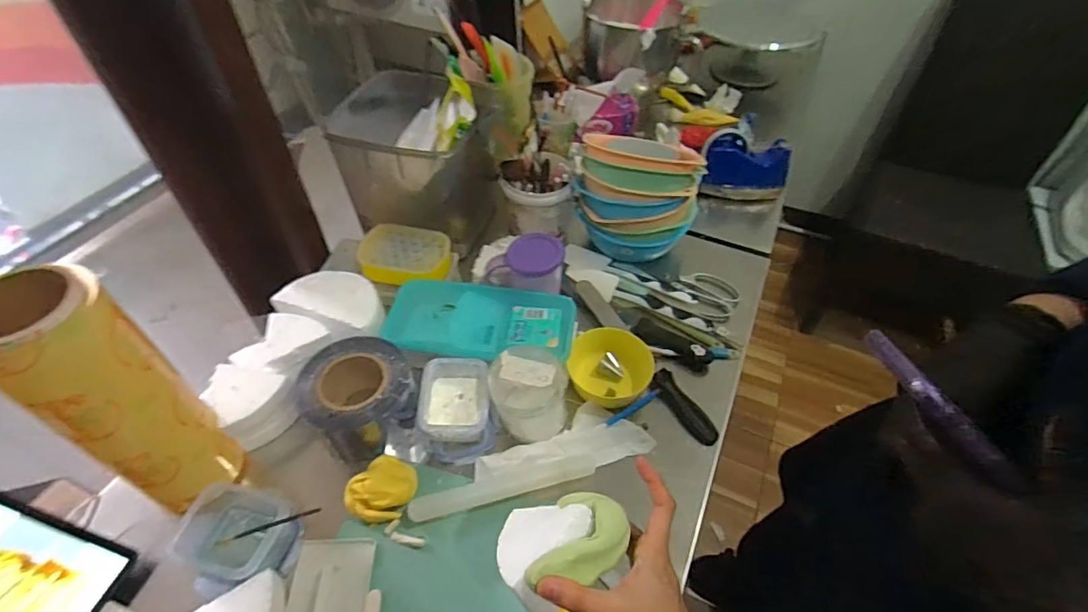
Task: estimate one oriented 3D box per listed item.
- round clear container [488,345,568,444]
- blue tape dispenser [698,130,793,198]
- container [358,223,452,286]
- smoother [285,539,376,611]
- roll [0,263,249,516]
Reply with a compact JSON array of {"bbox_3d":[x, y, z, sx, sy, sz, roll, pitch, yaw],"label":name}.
[{"bbox_3d":[-0.017,0.110,0.665,0.099,0.096,0.084,-3,49,-3],"label":"round clear container"},{"bbox_3d":[0.392,-0.273,1.031,0.158,0.098,0.078,2,48,2],"label":"blue tape dispenser"},{"bbox_3d":[-0.223,-0.082,0.841,0.140,0.032,0.104,5,49,4],"label":"container"},{"bbox_3d":[-0.231,0.319,0.551,0.082,0.020,0.141,-1,48,-2],"label":"smoother"},{"bbox_3d":[-0.422,0.105,0.539,0.102,0.322,0.081,-32,56,-26],"label":"roll"}]

